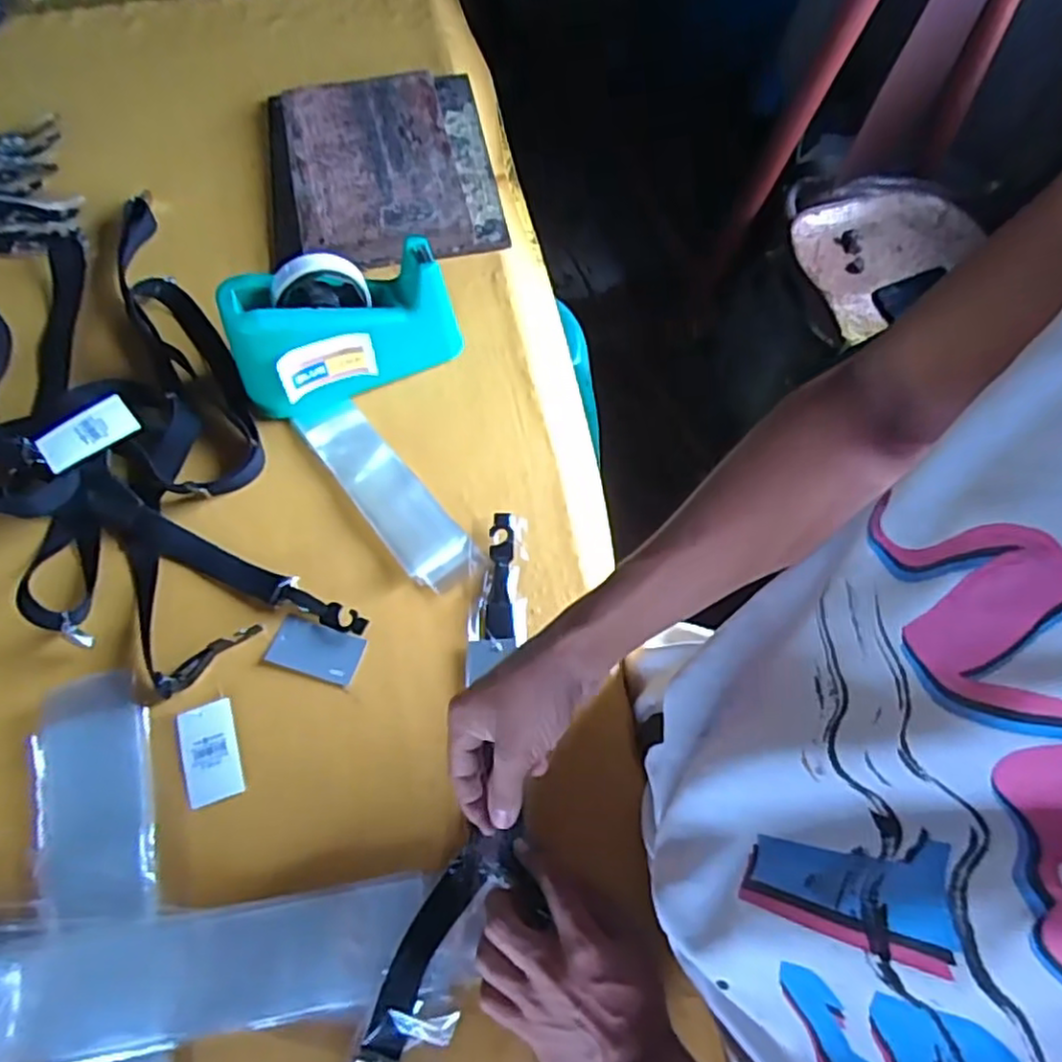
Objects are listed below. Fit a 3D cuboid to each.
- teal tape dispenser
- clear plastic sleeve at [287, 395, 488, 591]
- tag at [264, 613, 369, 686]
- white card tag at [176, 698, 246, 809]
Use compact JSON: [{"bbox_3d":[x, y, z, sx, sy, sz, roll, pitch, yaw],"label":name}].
[{"bbox_3d":[-0.169,-0.186,0.631,0.202,0.111,0.085,-20,66,-11],"label":"teal tape dispenser"},{"bbox_3d":[-0.131,-0.038,0.615,0.059,0.008,0.219,-36,70,-18],"label":"clear plastic sleeve"},{"bbox_3d":[-0.172,0.095,0.555,0.072,0.004,0.040,17,74,6],"label":"tag"},{"bbox_3d":[-0.242,0.167,0.521,0.040,0.004,0.073,-17,65,-10],"label":"white card tag"}]

